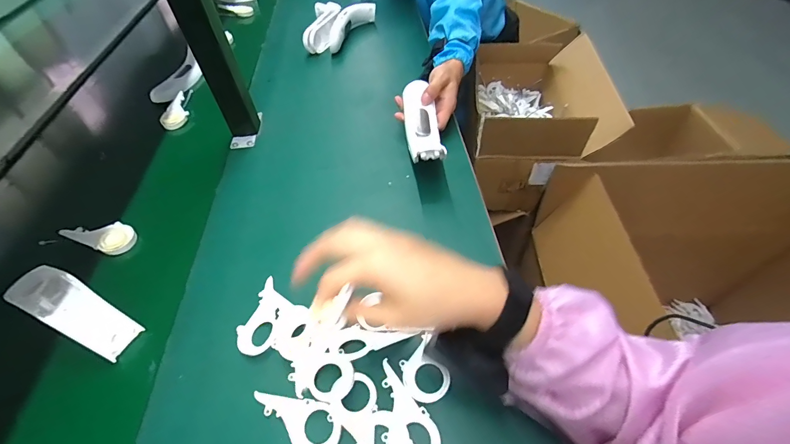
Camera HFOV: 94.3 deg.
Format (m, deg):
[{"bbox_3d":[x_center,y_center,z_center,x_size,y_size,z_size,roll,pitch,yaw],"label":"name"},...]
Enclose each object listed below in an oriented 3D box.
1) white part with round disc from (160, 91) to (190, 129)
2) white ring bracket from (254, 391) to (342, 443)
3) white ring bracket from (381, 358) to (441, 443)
[{"bbox_3d":[-0.430,-0.219,0.720,0.045,0.015,0.097,-7,62,-2],"label":"white part with round disc"},{"bbox_3d":[-0.094,0.187,0.337,0.090,0.007,0.045,5,53,10],"label":"white ring bracket"},{"bbox_3d":[0.004,0.177,0.334,0.043,0.012,0.089,-33,55,-22],"label":"white ring bracket"}]

